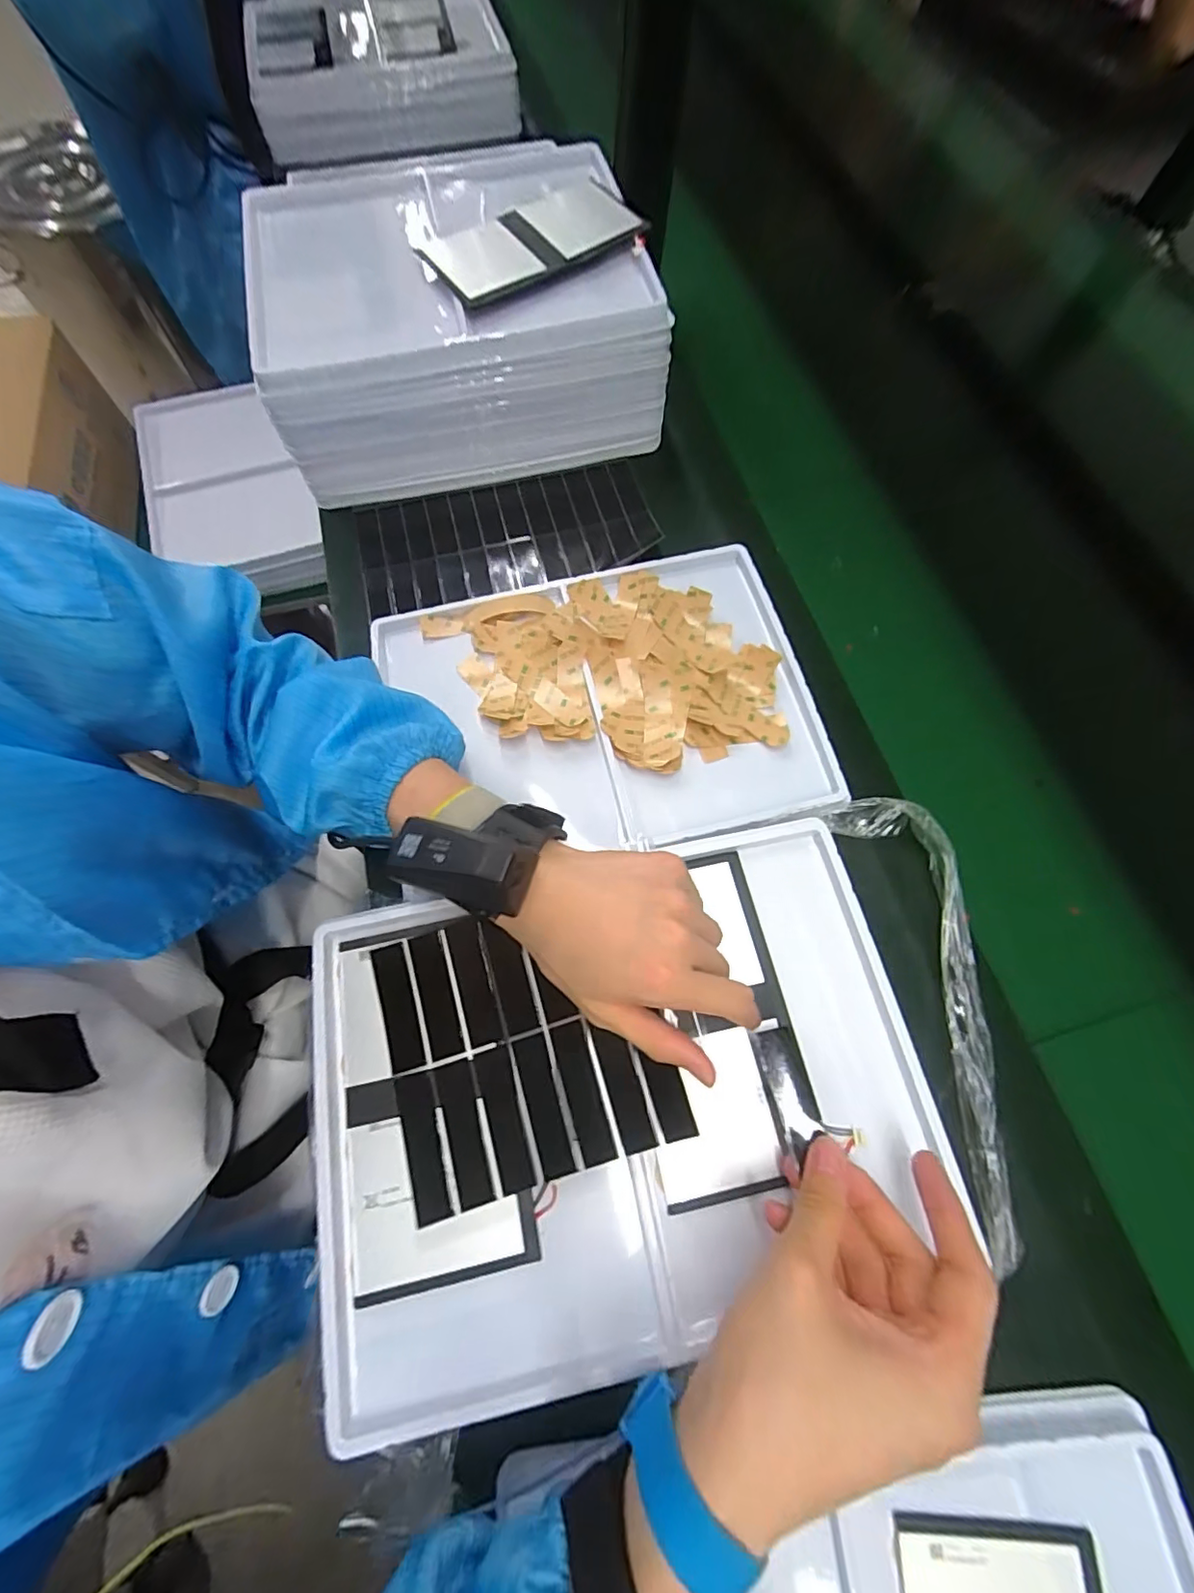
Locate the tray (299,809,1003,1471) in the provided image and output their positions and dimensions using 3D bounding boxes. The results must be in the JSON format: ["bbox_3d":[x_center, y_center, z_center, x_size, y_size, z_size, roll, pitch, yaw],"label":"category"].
[{"bbox_3d":[0.011,0.157,0.289,0.319,0.029,0.242,-13,71,-4],"label":"tray"}]

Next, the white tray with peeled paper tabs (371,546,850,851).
[{"bbox_3d":[0.002,-0.069,0.415,0.316,0.030,0.231,-12,70,-7],"label":"white tray with peeled paper tabs"}]

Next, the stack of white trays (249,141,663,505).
[{"bbox_3d":[-0.131,-0.447,0.495,0.320,0.111,0.295,-12,70,-7],"label":"stack of white trays"}]

